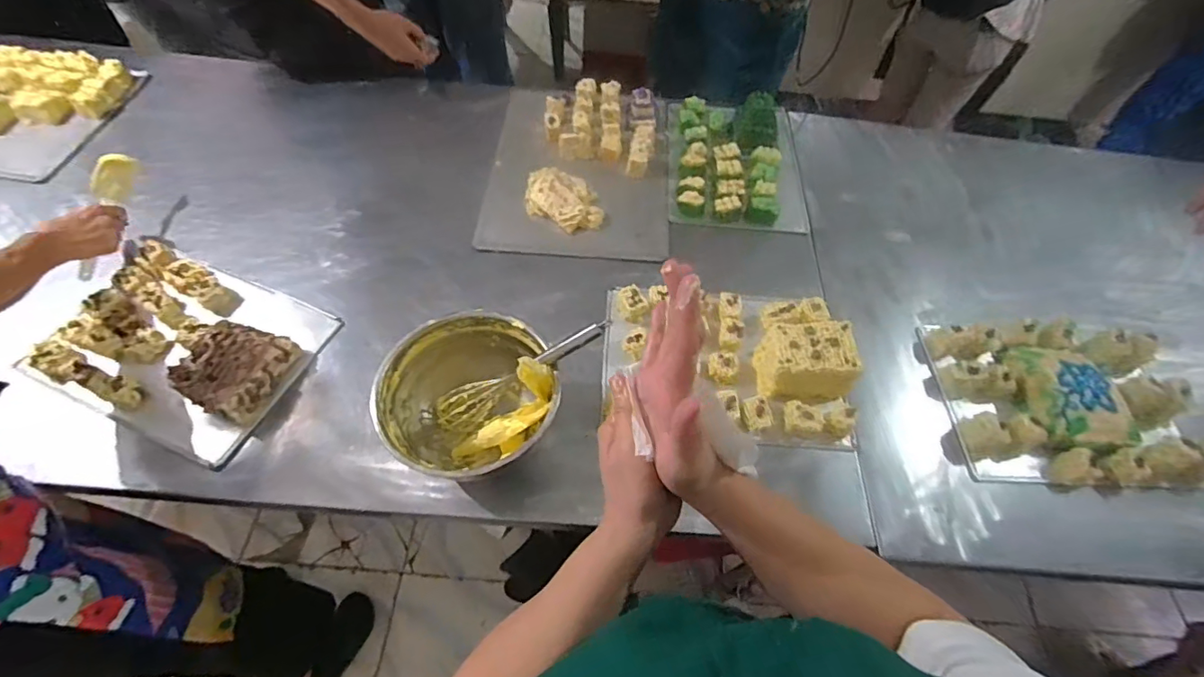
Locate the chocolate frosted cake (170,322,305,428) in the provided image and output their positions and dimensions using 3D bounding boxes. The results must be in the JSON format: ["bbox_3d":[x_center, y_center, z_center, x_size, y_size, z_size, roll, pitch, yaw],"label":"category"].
[{"bbox_3d":[-0.504,0.038,0.700,0.128,0.047,0.120,20,58,11],"label":"chocolate frosted cake"}]

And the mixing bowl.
[{"bbox_3d":[-0.164,0.078,0.649,0.202,0.125,0.198,1,56,-2],"label":"mixing bowl"}]

